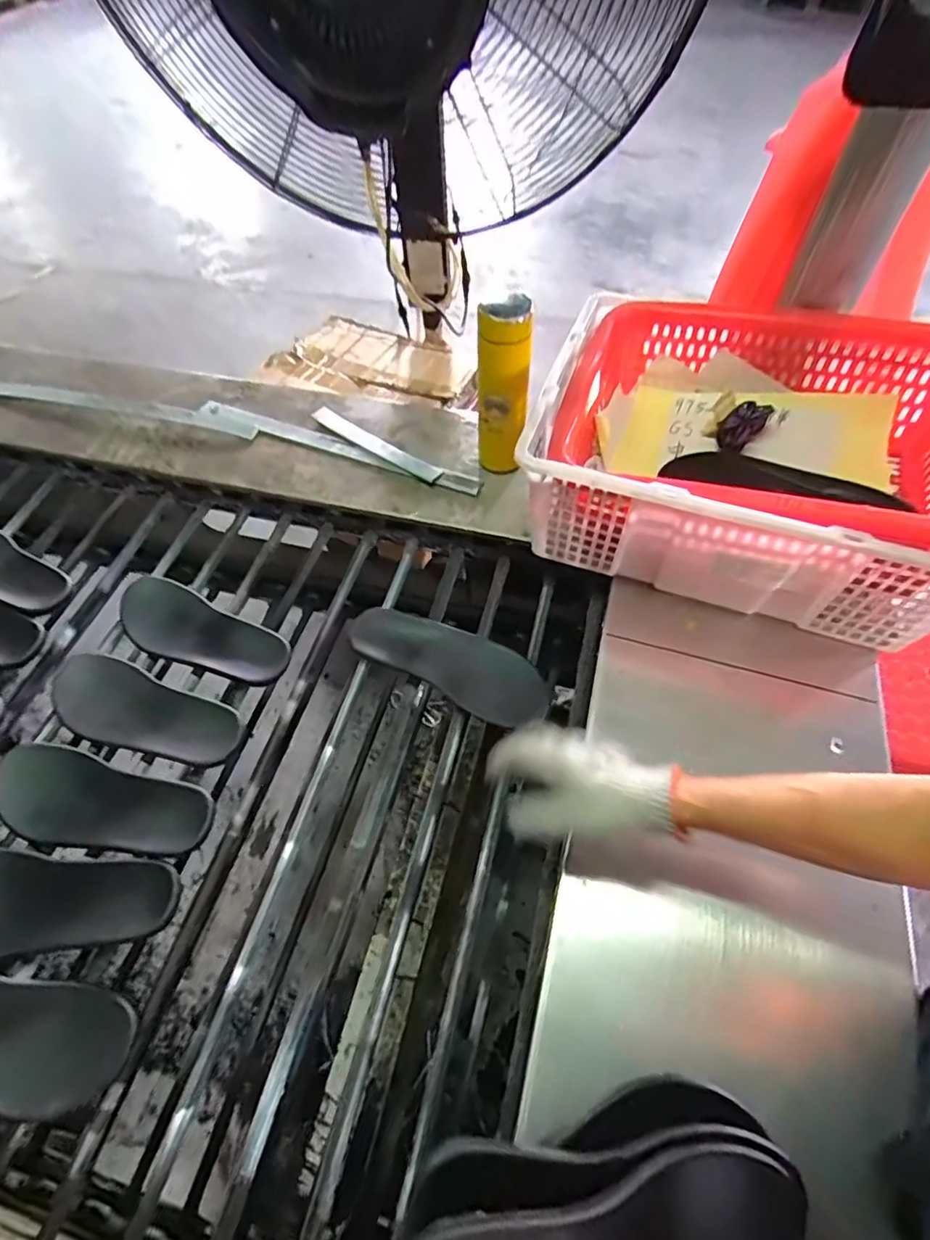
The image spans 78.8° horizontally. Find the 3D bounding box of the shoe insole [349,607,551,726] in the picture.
[{"bbox_3d":[-0.017,0.040,0.661,0.246,0.035,0.089,25,62,15],"label":"shoe insole"}]

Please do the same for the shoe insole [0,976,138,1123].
[{"bbox_3d":[-0.404,0.349,0.483,0.228,0.032,0.088,11,59,7],"label":"shoe insole"}]

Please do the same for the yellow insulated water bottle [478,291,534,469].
[{"bbox_3d":[0.047,-0.285,0.733,0.062,0.229,0.055,-1,58,0],"label":"yellow insulated water bottle"}]

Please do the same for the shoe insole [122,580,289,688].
[{"bbox_3d":[-0.330,0.012,0.696,0.249,0.015,0.089,26,62,15],"label":"shoe insole"}]

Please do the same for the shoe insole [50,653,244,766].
[{"bbox_3d":[-0.370,0.102,0.640,0.251,0.011,0.088,21,61,13],"label":"shoe insole"}]

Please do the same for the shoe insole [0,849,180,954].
[{"bbox_3d":[-0.404,0.269,0.539,0.251,0.021,0.085,4,59,3],"label":"shoe insole"}]

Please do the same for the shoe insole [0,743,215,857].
[{"bbox_3d":[-0.381,0.190,0.584,0.246,0.014,0.086,14,60,9],"label":"shoe insole"}]

